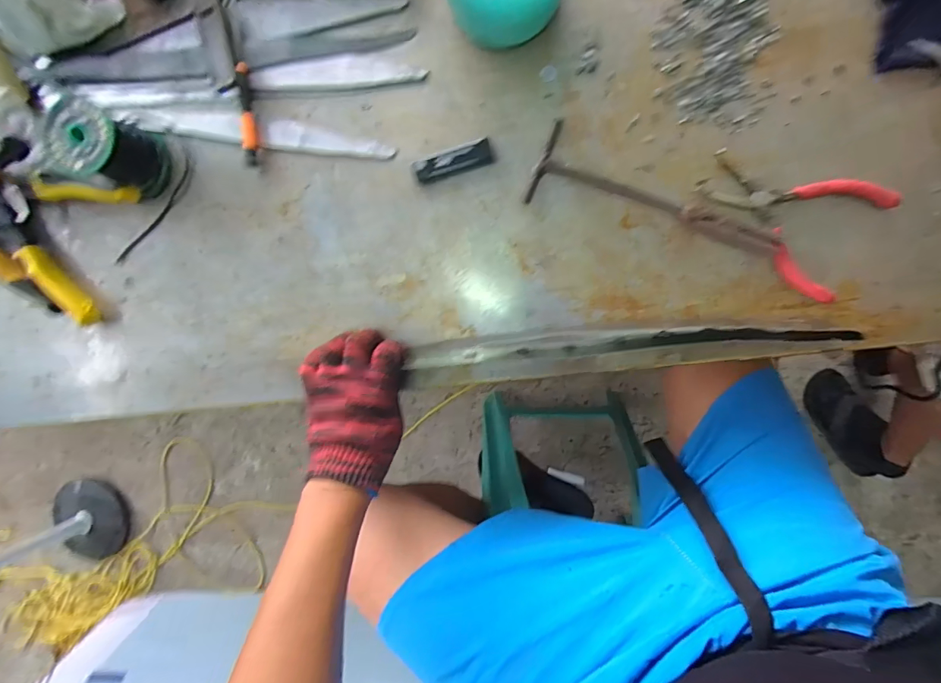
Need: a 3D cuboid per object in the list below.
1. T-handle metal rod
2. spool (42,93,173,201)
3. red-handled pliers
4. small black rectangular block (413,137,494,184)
[{"bbox_3d":[0.164,-0.121,0.389,0.223,0.019,0.069,25,97,5],"label":"T-handle metal rod"},{"bbox_3d":[-0.353,-0.188,0.429,0.072,0.067,0.069,22,97,5],"label":"spool"},{"bbox_3d":[0.271,-0.111,0.379,0.145,0.013,0.097,31,98,4],"label":"red-handled pliers"},{"bbox_3d":[-0.016,-0.171,0.415,0.074,0.011,0.022,-15,92,9],"label":"small black rectangular block"}]

